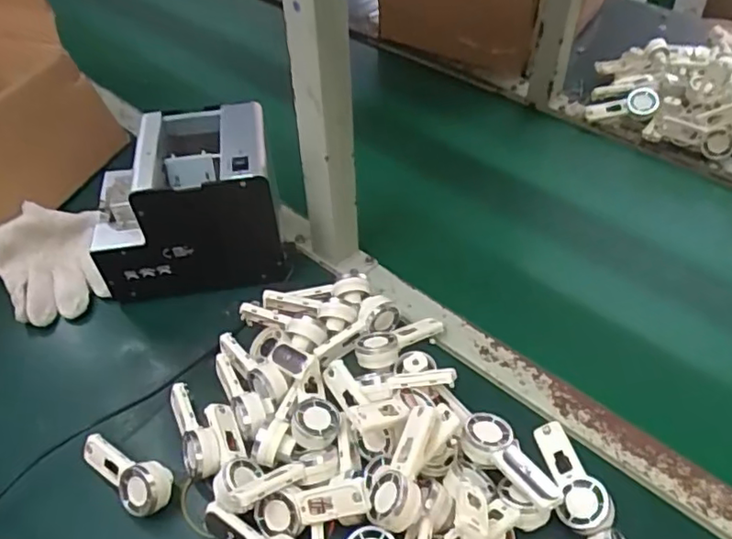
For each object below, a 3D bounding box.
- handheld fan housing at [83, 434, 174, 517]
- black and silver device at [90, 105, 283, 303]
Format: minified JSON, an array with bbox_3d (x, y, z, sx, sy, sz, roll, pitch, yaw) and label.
[{"bbox_3d":[-0.195,0.169,0.504,0.093,0.029,0.039,15,89,31],"label":"handheld fan housing"},{"bbox_3d":[-0.180,-0.067,0.620,0.177,0.153,0.125,-6,46,-4],"label":"black and silver device"}]

